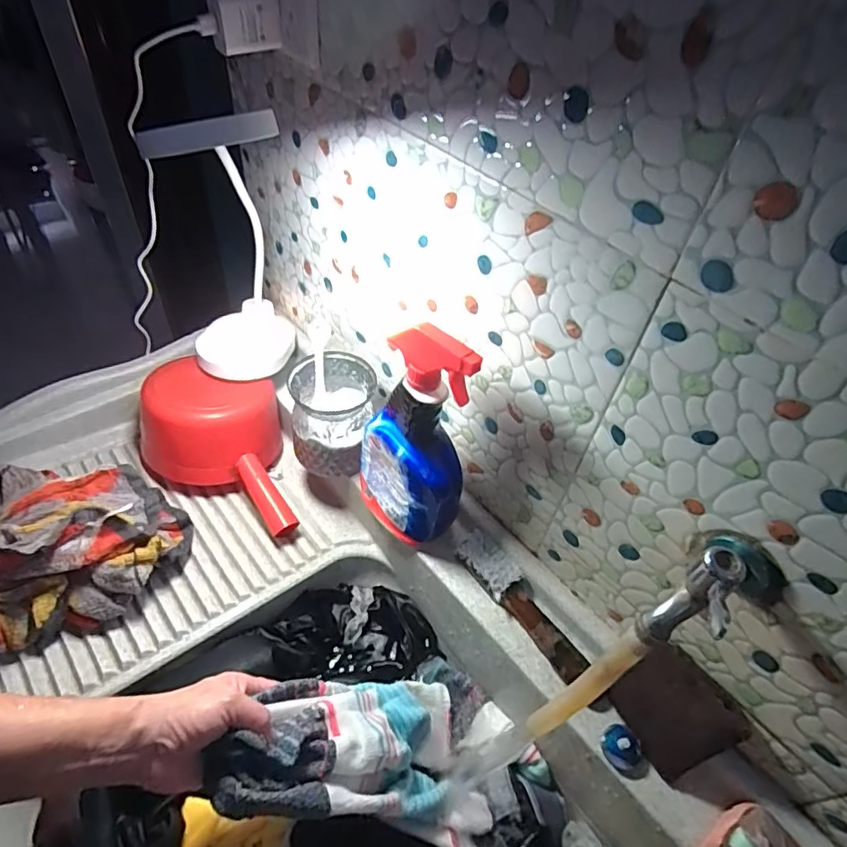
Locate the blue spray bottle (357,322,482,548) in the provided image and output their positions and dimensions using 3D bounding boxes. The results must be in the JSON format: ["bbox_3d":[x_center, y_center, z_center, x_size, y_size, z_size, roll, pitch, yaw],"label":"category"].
[{"bbox_3d":[-0.006,0.014,0.555,0.069,0.265,0.110,-29,57,-29],"label":"blue spray bottle"}]

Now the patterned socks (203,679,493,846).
[{"bbox_3d":[-0.055,0.309,0.499,0.284,0.051,0.152,33,33,-38],"label":"patterned socks"}]

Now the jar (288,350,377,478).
[{"bbox_3d":[-0.112,-0.013,0.671,0.095,0.110,0.108,6,47,-2],"label":"jar"}]

